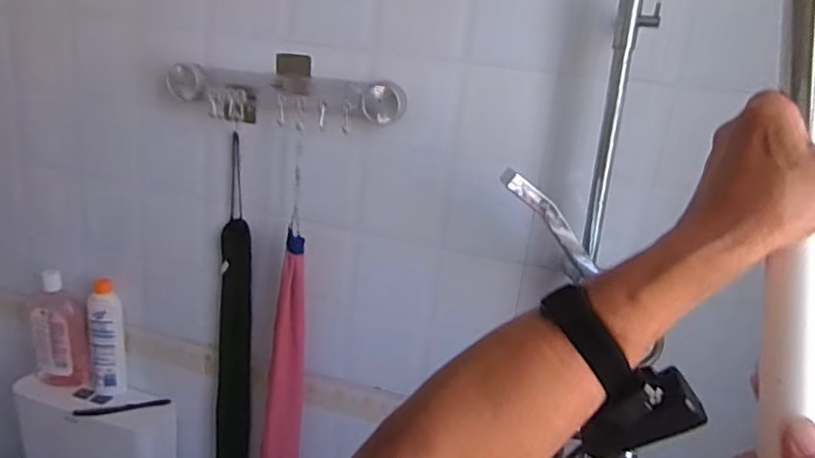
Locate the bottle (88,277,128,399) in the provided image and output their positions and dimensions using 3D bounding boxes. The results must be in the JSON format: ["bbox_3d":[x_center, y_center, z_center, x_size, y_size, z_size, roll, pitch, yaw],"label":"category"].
[{"bbox_3d":[-0.616,0.227,1.203,0.059,0.228,0.065,-10,24,-41],"label":"bottle"}]

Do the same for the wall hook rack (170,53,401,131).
[{"bbox_3d":[-0.205,-0.221,0.965,0.410,0.099,0.049,10,19,13],"label":"wall hook rack"}]

